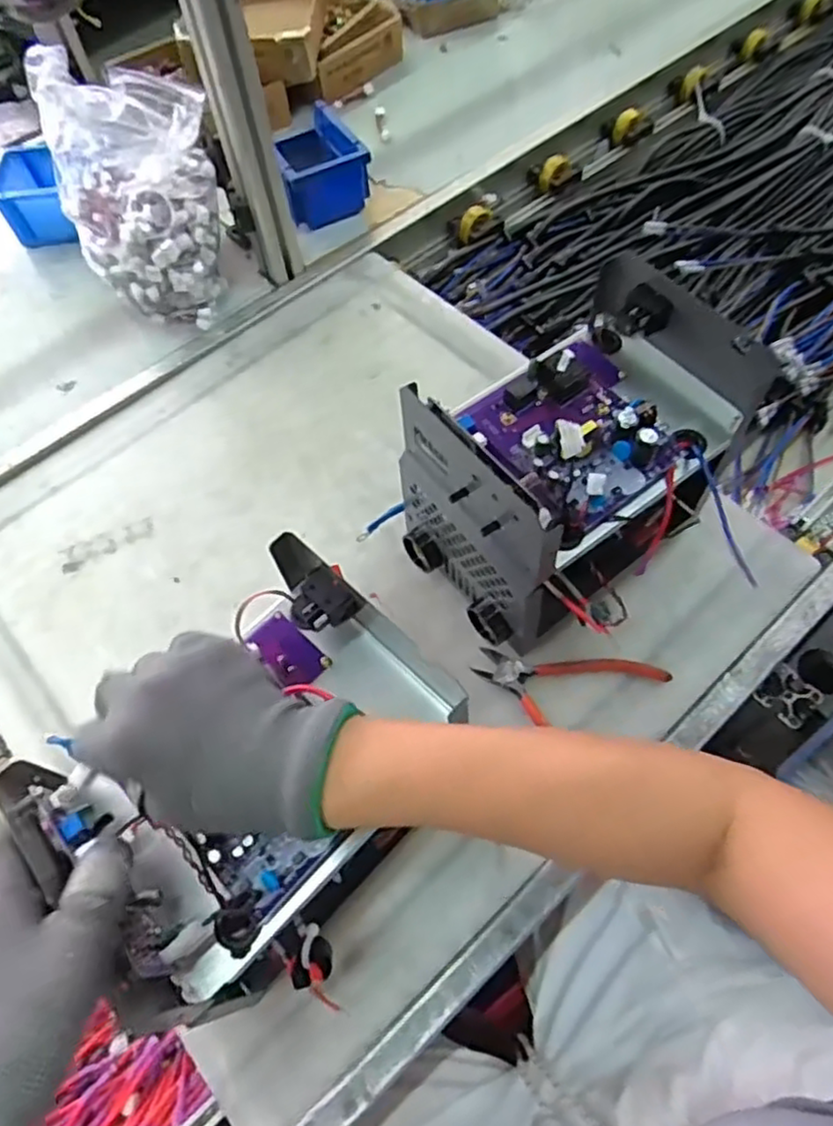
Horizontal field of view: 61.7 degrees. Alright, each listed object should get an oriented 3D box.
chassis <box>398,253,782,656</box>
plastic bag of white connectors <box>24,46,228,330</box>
[{"bbox_3d":[0.110,-0.069,0.535,0.218,0.194,0.156,-33,64,-14],"label":"chassis"},{"bbox_3d":[-0.290,-0.368,0.728,0.160,0.209,0.140,3,61,5],"label":"plastic bag of white connectors"}]

